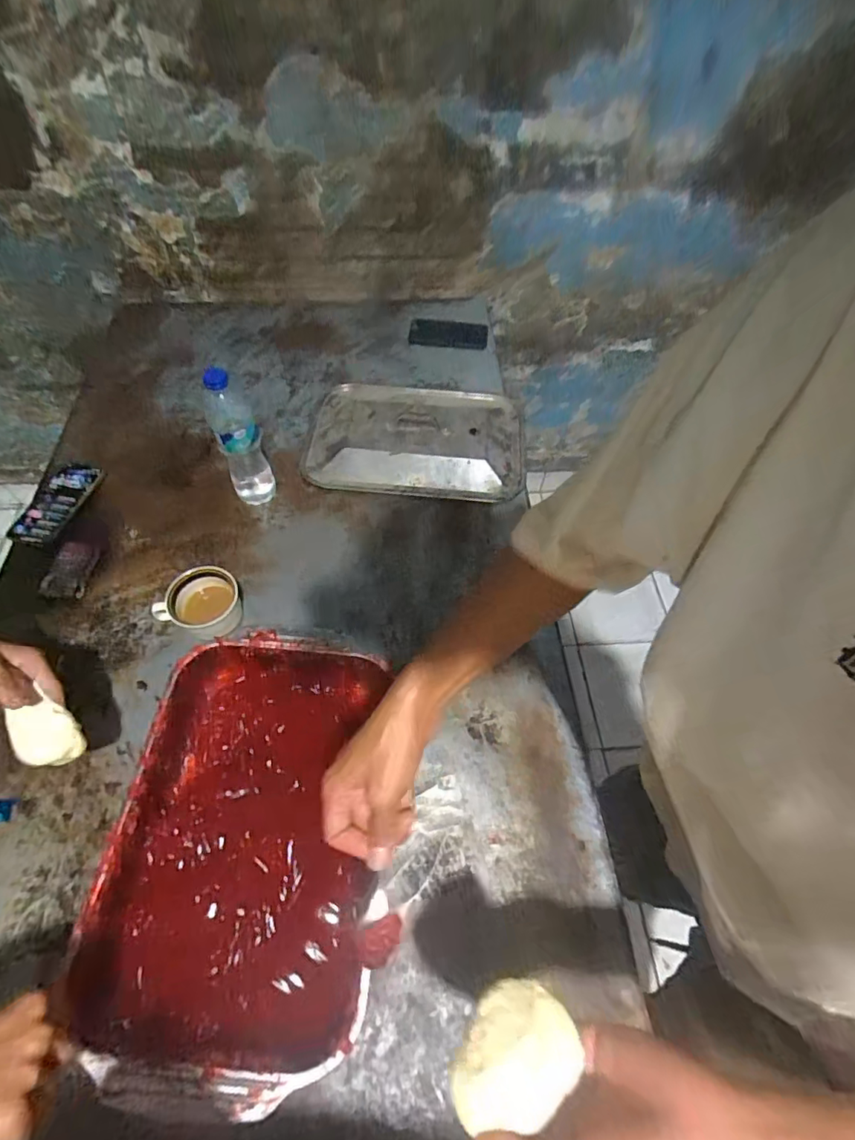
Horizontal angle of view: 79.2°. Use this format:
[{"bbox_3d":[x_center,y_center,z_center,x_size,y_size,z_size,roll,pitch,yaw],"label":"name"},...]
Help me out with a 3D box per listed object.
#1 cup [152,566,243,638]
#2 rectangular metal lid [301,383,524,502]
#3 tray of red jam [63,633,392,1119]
[{"bbox_3d":[-0.309,0.050,0.709,0.108,0.069,0.069,-35,64,-21],"label":"cup"},{"bbox_3d":[-0.018,-0.247,0.922,0.366,0.034,0.264,3,57,0],"label":"rectangular metal lid"},{"bbox_3d":[-0.182,0.281,0.558,0.275,0.075,0.414,2,57,0],"label":"tray of red jam"}]

